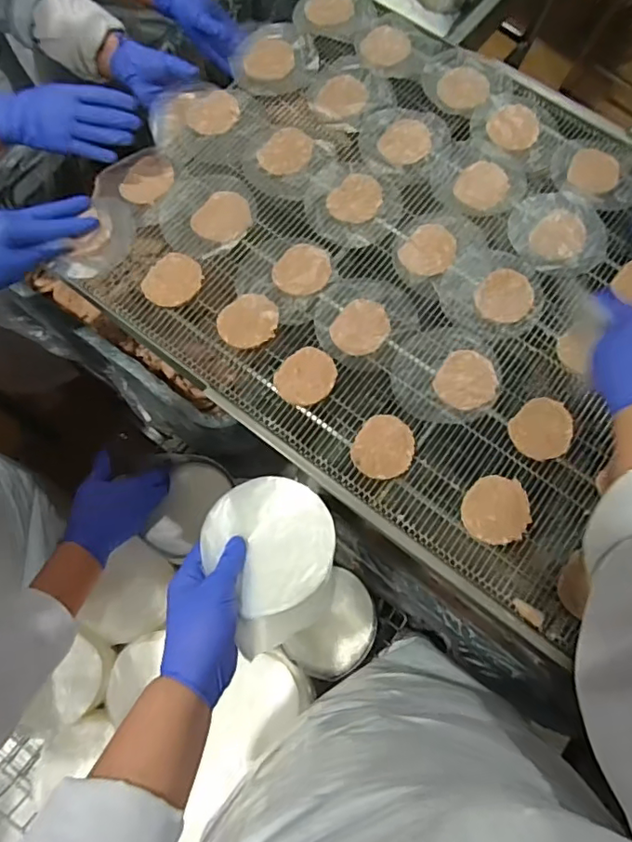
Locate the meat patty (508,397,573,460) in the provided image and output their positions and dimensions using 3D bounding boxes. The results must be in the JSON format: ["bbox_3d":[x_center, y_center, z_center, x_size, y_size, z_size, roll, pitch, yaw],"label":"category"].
[{"bbox_3d":[0.251,0.008,0.610,0.061,0.004,0.069,40,83,13],"label":"meat patty"}]

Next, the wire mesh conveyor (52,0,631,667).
[{"bbox_3d":[0.150,-0.199,0.676,0.767,0.019,0.611,37,76,10],"label":"wire mesh conveyor"}]

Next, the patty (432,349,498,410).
[{"bbox_3d":[0.172,-0.046,0.625,0.065,0.010,0.068,2,64,-3],"label":"patty"}]

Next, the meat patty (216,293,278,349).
[{"bbox_3d":[-0.079,-0.117,0.646,0.069,0.013,0.063,2,64,-3],"label":"meat patty"}]

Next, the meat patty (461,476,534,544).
[{"bbox_3d":[0.190,0.093,0.576,0.070,0.017,0.065,2,64,-3],"label":"meat patty"}]

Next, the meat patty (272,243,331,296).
[{"bbox_3d":[-0.016,-0.186,0.666,0.065,0.008,0.076,22,64,7],"label":"meat patty"}]

